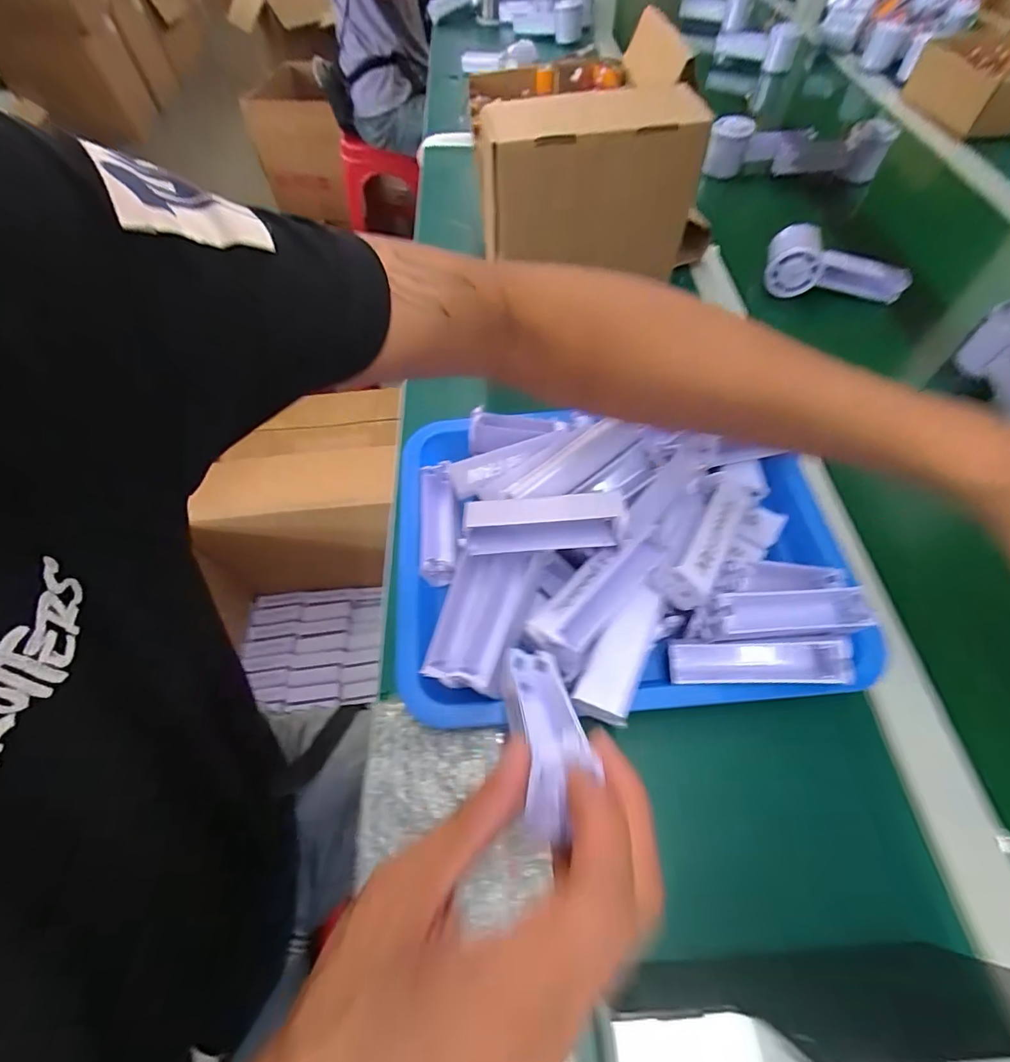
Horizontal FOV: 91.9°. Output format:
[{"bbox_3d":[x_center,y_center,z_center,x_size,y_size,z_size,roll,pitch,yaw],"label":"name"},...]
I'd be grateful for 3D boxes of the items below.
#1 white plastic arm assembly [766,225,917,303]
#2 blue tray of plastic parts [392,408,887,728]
[{"bbox_3d":[0.393,-0.313,0.567,0.176,0.065,0.049,7,59,6],"label":"white plastic arm assembly"},{"bbox_3d":[0.074,0.001,0.362,0.322,0.083,0.244,-2,58,1],"label":"blue tray of plastic parts"}]

